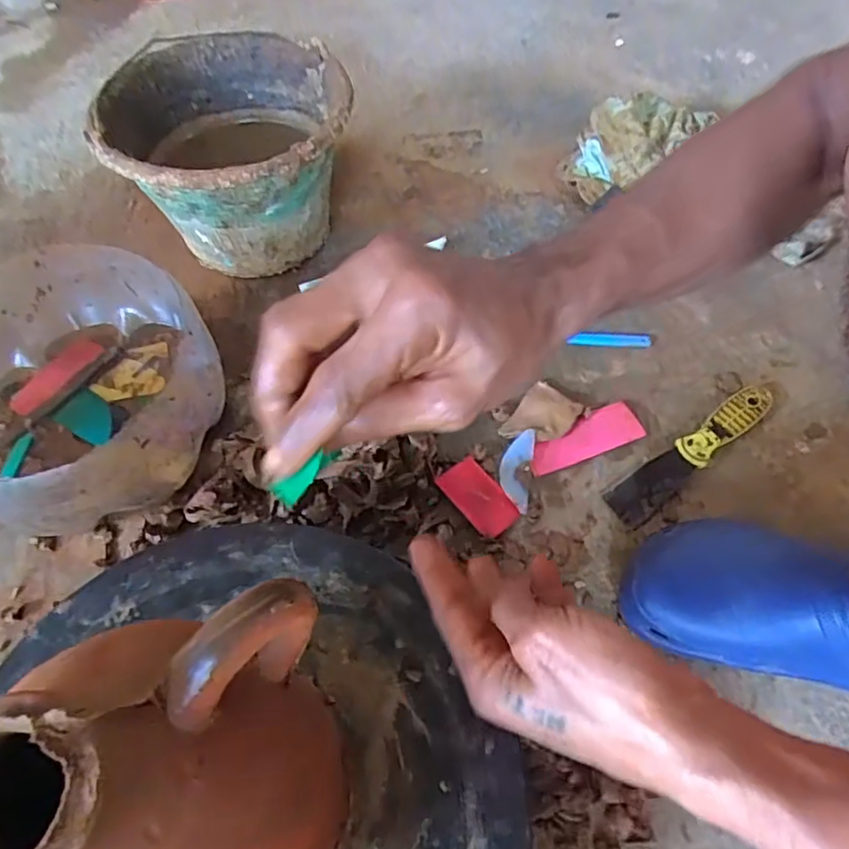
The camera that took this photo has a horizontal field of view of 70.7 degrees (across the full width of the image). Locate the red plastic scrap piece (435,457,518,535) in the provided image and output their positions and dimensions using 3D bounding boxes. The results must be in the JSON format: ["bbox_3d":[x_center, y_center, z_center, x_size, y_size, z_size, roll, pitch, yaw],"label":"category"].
[{"bbox_3d":[0.048,0.063,0.526,0.040,0.004,0.071,-39,71,-12],"label":"red plastic scrap piece"}]

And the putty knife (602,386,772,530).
[{"bbox_3d":[0.242,0.021,0.541,0.192,0.016,0.038,-34,63,-19],"label":"putty knife"}]

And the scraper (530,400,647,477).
[{"bbox_3d":[0.145,0.011,0.557,0.109,0.010,0.043,-19,66,-7],"label":"scraper"}]

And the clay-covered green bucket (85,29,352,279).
[{"bbox_3d":[-0.203,-0.279,0.661,0.245,0.175,0.256,-1,57,1],"label":"clay-covered green bucket"}]

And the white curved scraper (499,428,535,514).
[{"bbox_3d":[0.083,0.040,0.539,0.028,0.004,0.076,9,73,7],"label":"white curved scraper"}]

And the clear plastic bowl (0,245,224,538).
[{"bbox_3d":[-0.307,-0.022,0.526,0.236,0.126,0.252,-30,61,-16],"label":"clear plastic bowl"}]

